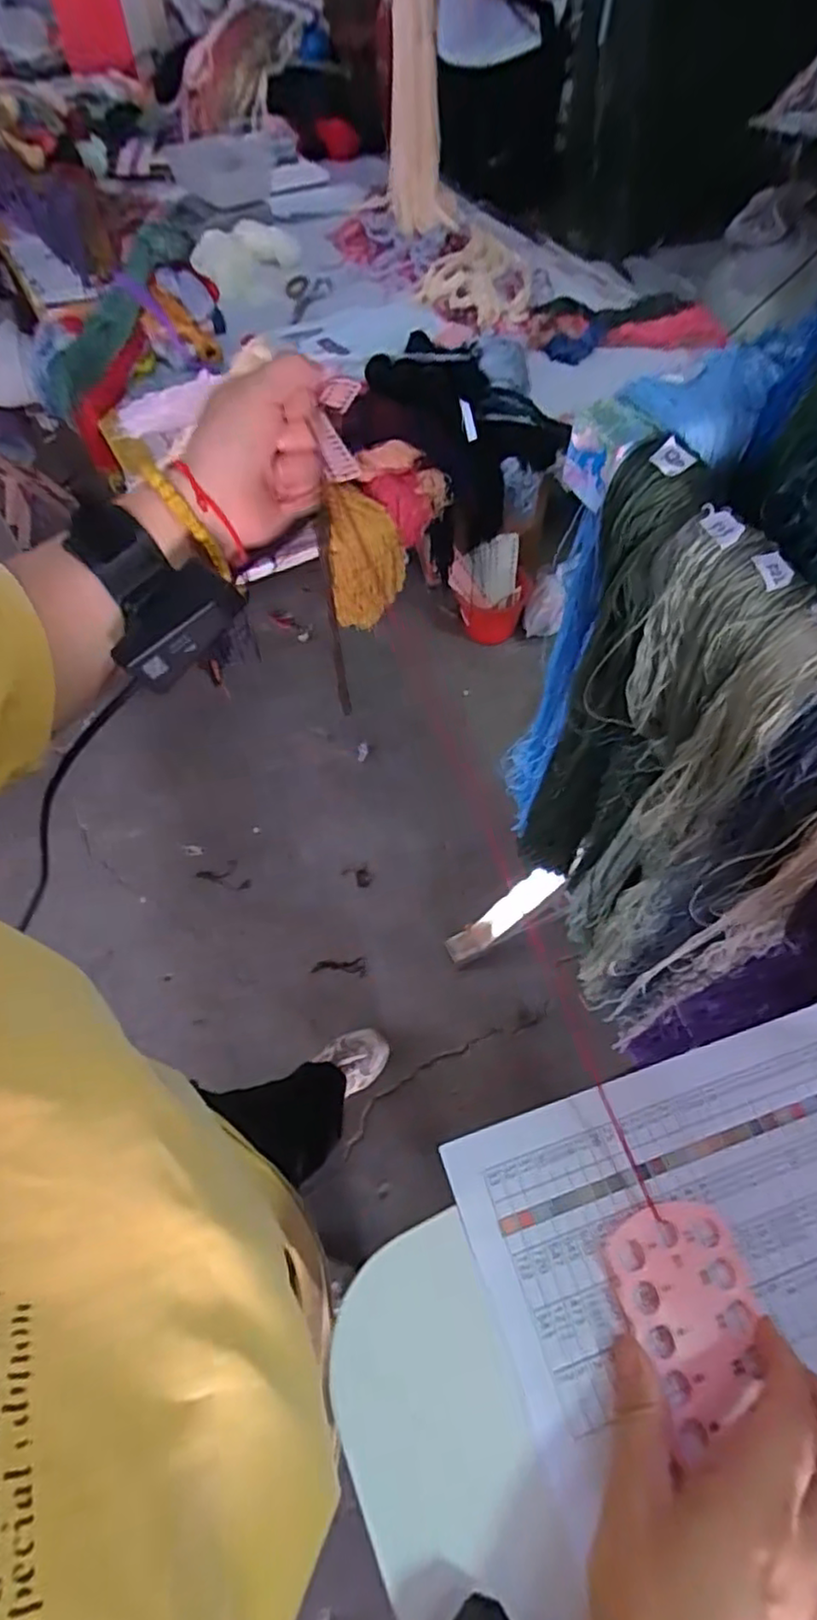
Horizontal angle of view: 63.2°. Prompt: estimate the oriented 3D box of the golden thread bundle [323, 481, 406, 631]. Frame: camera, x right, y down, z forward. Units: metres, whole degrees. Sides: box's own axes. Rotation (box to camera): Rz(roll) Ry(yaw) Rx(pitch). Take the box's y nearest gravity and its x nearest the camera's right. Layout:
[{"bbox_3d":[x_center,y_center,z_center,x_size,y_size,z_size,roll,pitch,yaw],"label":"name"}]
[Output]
[{"bbox_3d":[-0.070,-0.415,1.107,0.120,0.224,0.067,-5,58,-1],"label":"golden thread bundle"}]

